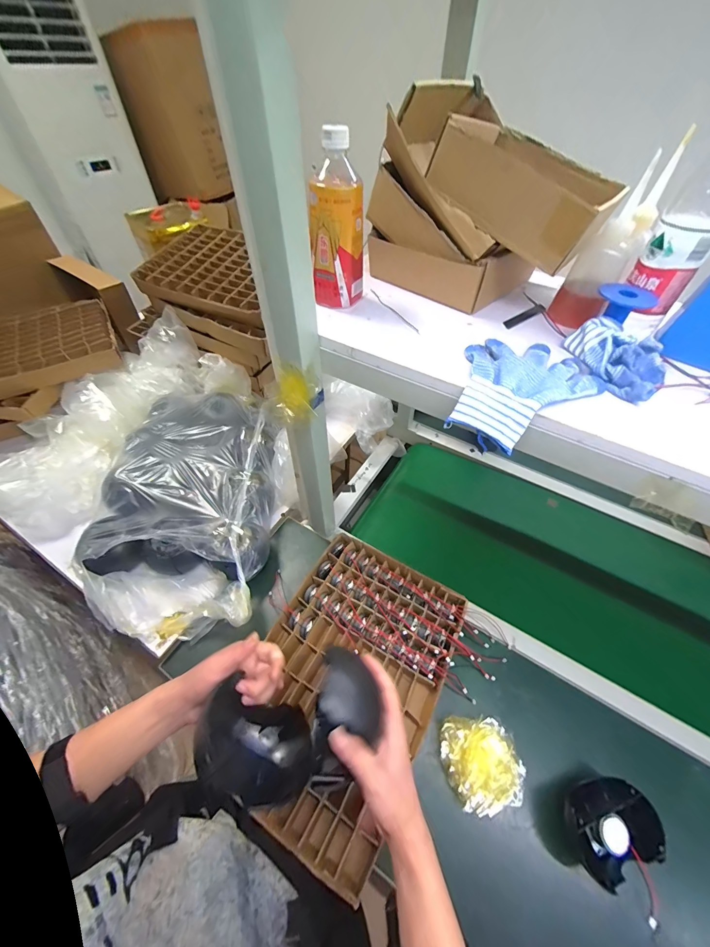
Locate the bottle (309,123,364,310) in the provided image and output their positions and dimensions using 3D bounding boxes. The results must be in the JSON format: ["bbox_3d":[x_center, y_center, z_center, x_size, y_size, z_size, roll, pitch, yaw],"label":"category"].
[{"bbox_3d":[-0.020,-0.308,0.427,0.058,0.170,0.055,14,53,11],"label":"bottle"}]

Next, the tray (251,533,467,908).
[{"bbox_3d":[-0.014,0.365,0.617,0.308,0.054,0.444,25,56,18],"label":"tray"}]

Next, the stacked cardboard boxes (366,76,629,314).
[{"bbox_3d":[0.191,-0.383,0.472,0.286,0.201,0.230,33,59,23],"label":"stacked cardboard boxes"}]

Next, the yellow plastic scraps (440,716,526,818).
[{"bbox_3d":[0.196,0.451,0.528,0.103,0.101,0.121,-15,54,-12],"label":"yellow plastic scraps"}]

